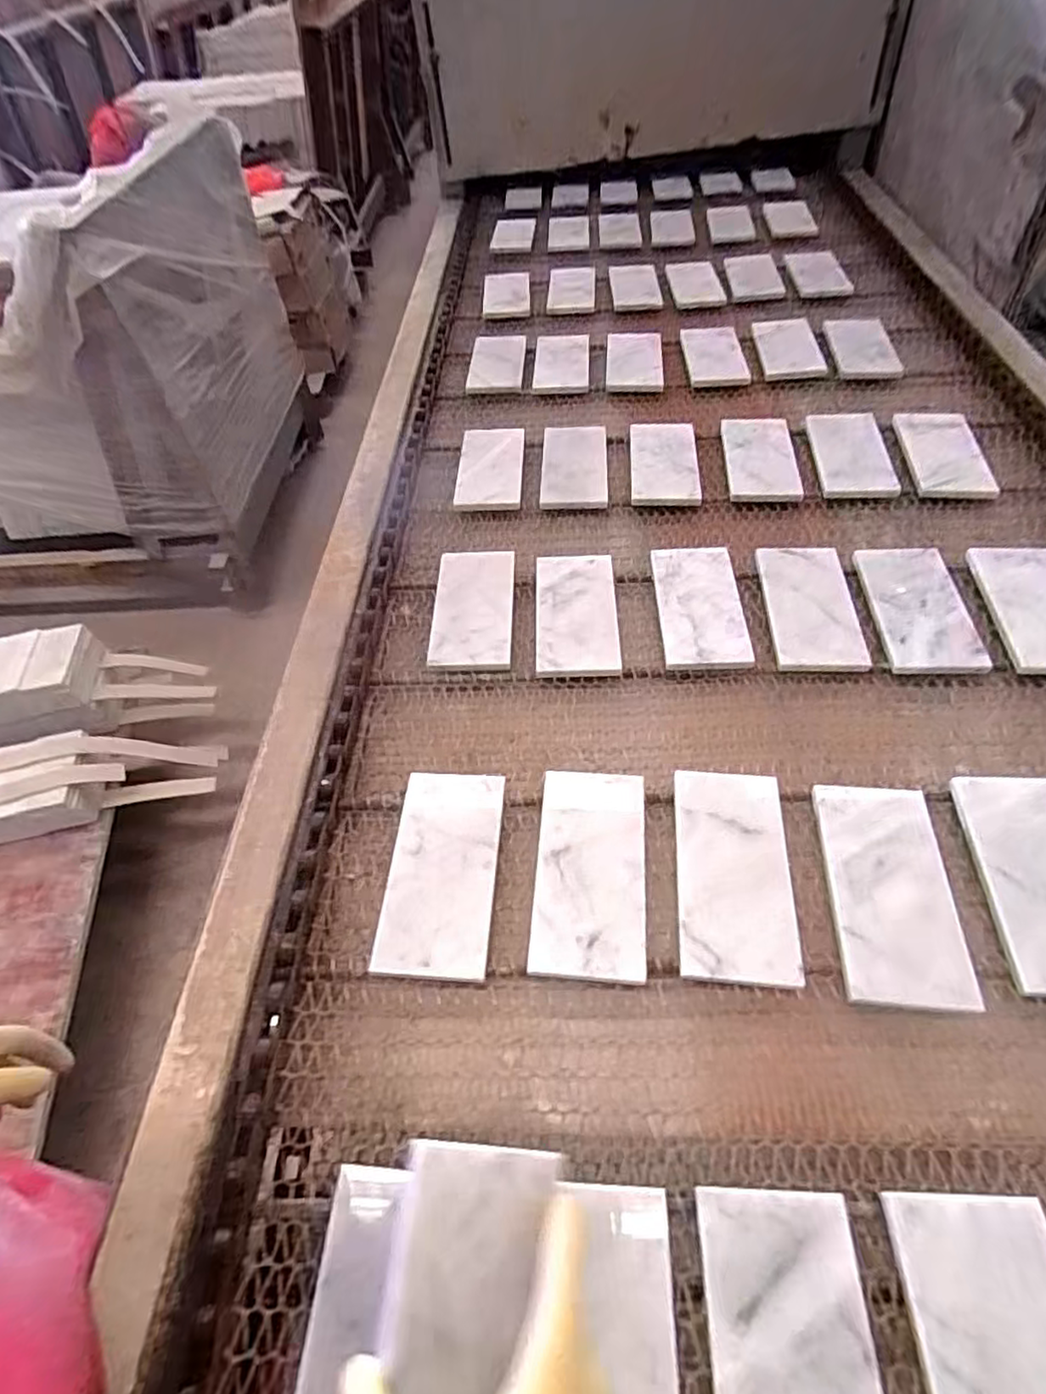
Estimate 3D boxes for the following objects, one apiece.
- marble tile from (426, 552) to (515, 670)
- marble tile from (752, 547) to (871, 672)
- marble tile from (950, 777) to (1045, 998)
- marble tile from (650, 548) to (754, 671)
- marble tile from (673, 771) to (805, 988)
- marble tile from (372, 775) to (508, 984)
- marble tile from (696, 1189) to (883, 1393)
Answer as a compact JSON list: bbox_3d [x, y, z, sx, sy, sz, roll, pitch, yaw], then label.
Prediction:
[{"bbox_3d":[-0.049,-0.090,0.645,0.077,0.009,0.147,-2,52,5],"label":"marble tile"},{"bbox_3d":[0.275,-0.094,0.624,0.085,0.014,0.158,3,51,7],"label":"marble tile"},{"bbox_3d":[0.361,0.125,0.450,0.079,0.006,0.155,-2,52,12],"label":"marble tile"},{"bbox_3d":[0.170,-0.090,0.633,0.077,0.016,0.152,0,50,5],"label":"marble tile"},{"bbox_3d":[0.152,0.124,0.470,0.078,0.006,0.155,3,52,7],"label":"marble tile"},{"bbox_3d":[-0.059,0.125,0.482,0.078,0.006,0.155,2,50,3],"label":"marble tile"},{"bbox_3d":[0.133,0.334,0.310,0.077,0.005,0.153,0,55,4],"label":"marble tile"}]

